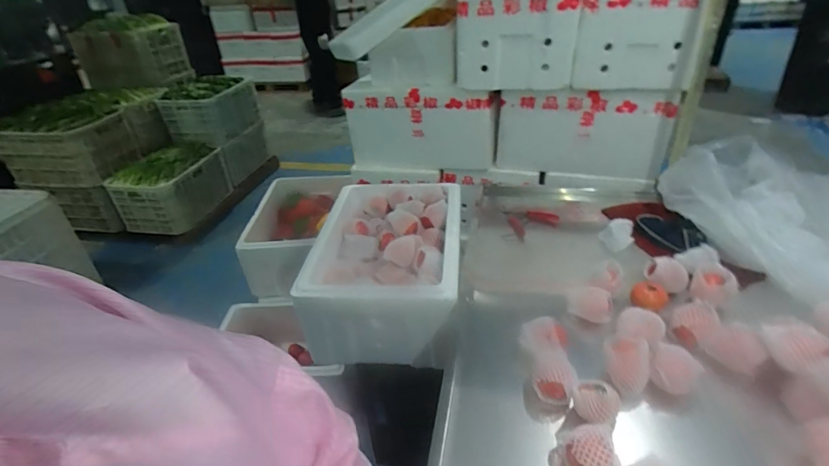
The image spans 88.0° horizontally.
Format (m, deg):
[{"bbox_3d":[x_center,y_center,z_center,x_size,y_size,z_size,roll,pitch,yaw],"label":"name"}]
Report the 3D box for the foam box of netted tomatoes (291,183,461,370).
[{"bbox_3d":[-0.076,0.078,1.130,0.382,0.220,0.497,0,34,6],"label":"foam box of netted tomatoes"}]

